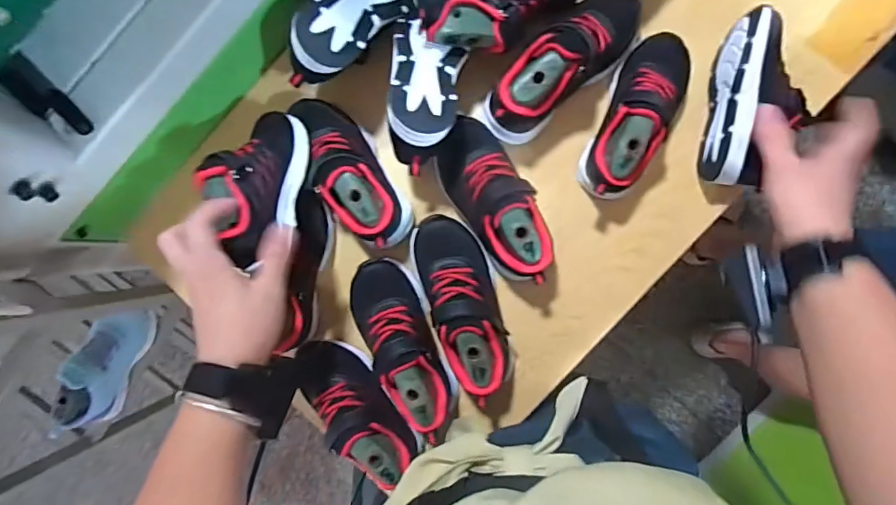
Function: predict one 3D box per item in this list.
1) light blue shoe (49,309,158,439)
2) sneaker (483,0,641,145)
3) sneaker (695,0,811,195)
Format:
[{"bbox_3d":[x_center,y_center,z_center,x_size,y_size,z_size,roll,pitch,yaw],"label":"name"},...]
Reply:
[{"bbox_3d":[-0.476,0.157,0.691,0.063,0.083,0.187,29,93,2],"label":"light blue shoe"},{"bbox_3d":[0.117,-0.189,0.505,0.187,0.092,0.066,-40,89,3],"label":"sneaker"},{"bbox_3d":[0.307,-0.146,0.495,0.075,0.065,0.160,7,97,3],"label":"sneaker"}]

